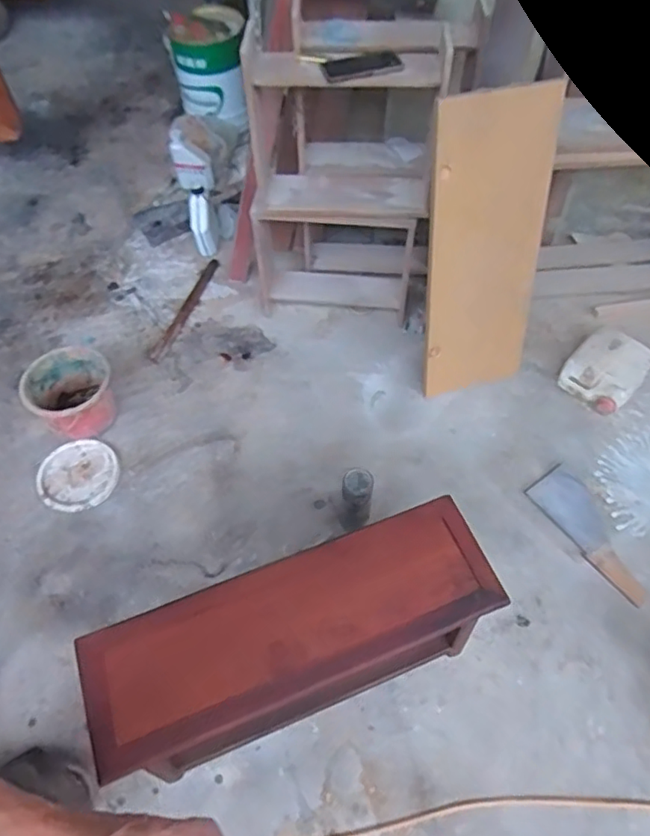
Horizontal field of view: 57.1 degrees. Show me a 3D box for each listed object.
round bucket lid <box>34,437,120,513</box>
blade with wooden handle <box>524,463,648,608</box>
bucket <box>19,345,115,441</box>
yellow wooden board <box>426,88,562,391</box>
[{"bbox_3d":[-0.624,0.143,1.515,0.195,0.024,0.194,0,57,1],"label":"round bucket lid"},{"bbox_3d":[0.641,0.269,1.421,0.123,0.015,0.341,-29,61,-17],"label":"blade with wooden handle"},{"bbox_3d":[-0.647,-0.056,1.562,0.213,0.166,0.204,0,57,1],"label":"bucket"},{"bbox_3d":[0.384,-0.374,1.410,0.273,0.718,0.031,-9,38,-5],"label":"yellow wooden board"}]

